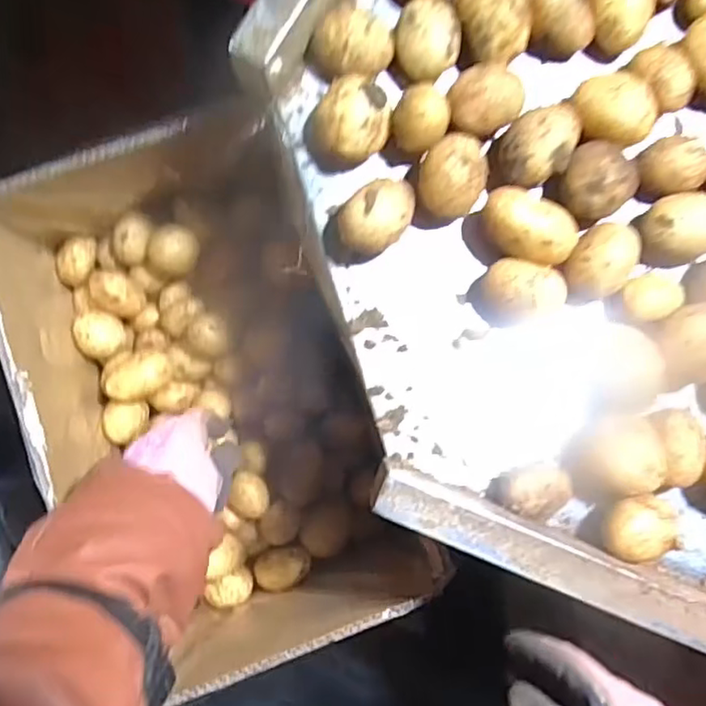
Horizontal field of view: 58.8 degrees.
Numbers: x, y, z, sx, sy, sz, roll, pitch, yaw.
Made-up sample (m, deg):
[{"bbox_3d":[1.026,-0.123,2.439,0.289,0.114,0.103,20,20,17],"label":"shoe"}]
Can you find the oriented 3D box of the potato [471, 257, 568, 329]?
[{"bbox_3d":[0.104,-0.039,0.393,0.050,0.031,0.041,-20,88,-4],"label":"potato"}]

